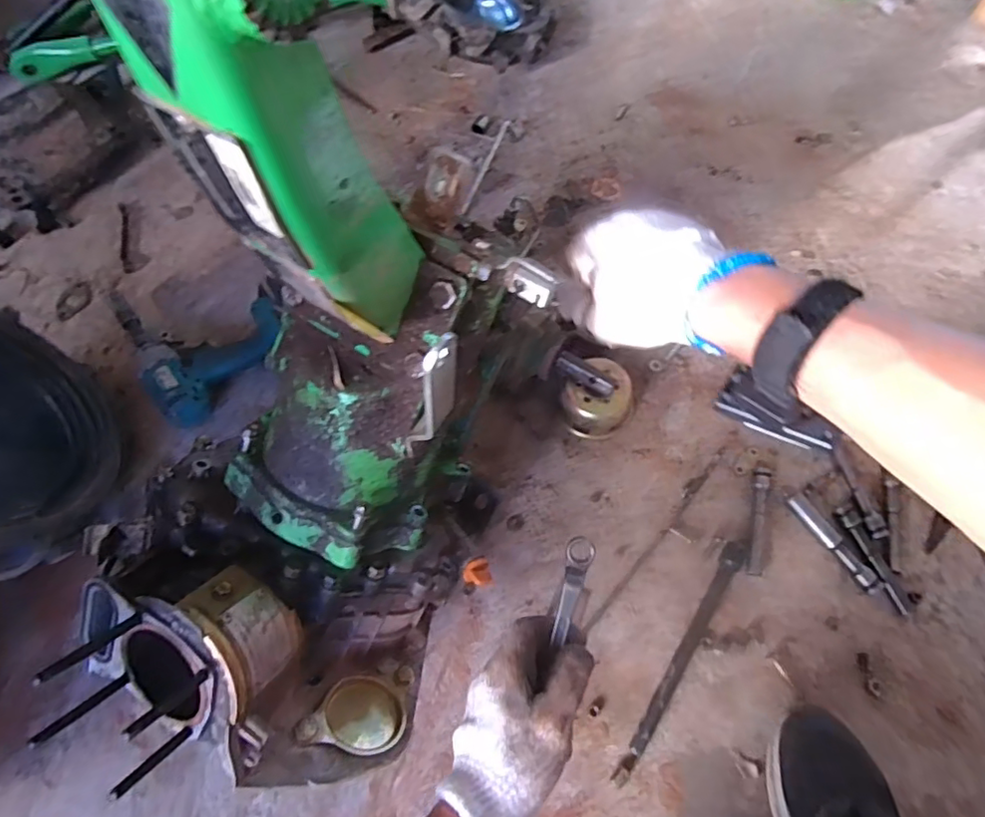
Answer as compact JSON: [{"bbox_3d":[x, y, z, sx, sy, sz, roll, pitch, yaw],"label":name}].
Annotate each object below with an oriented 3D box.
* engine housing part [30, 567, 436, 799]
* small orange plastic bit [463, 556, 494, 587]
[{"bbox_3d":[-0.186,0.215,0.475,0.237,0.172,0.144,2,65,-1],"label":"engine housing part"},{"bbox_3d":[-0.015,0.151,0.541,0.025,0.014,0.026,-1,64,1],"label":"small orange plastic bit"}]

